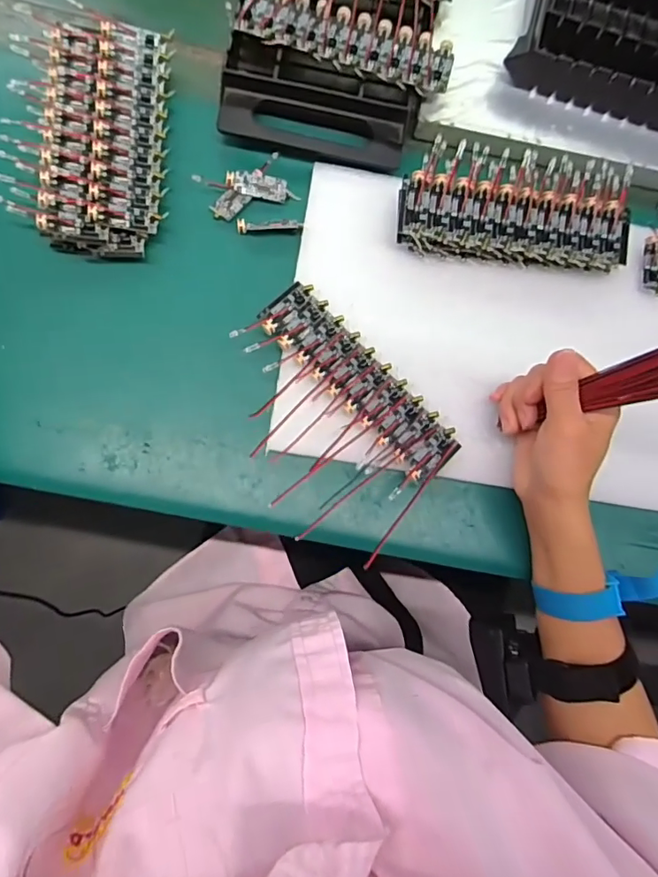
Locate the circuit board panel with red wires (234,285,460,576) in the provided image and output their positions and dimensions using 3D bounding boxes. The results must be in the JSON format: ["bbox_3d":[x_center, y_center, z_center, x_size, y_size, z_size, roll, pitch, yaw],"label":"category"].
[{"bbox_3d":[0.004,-0.015,0.352,0.172,0.024,0.108,45,79,2],"label":"circuit board panel with red wires"}]

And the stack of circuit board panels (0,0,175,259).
[{"bbox_3d":[-0.173,-0.216,0.360,0.114,0.025,0.171,2,80,-6],"label":"stack of circuit board panels"}]

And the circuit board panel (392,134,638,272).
[{"bbox_3d":[0.133,-0.166,0.371,0.164,0.028,0.071,7,80,-5],"label":"circuit board panel"}]

